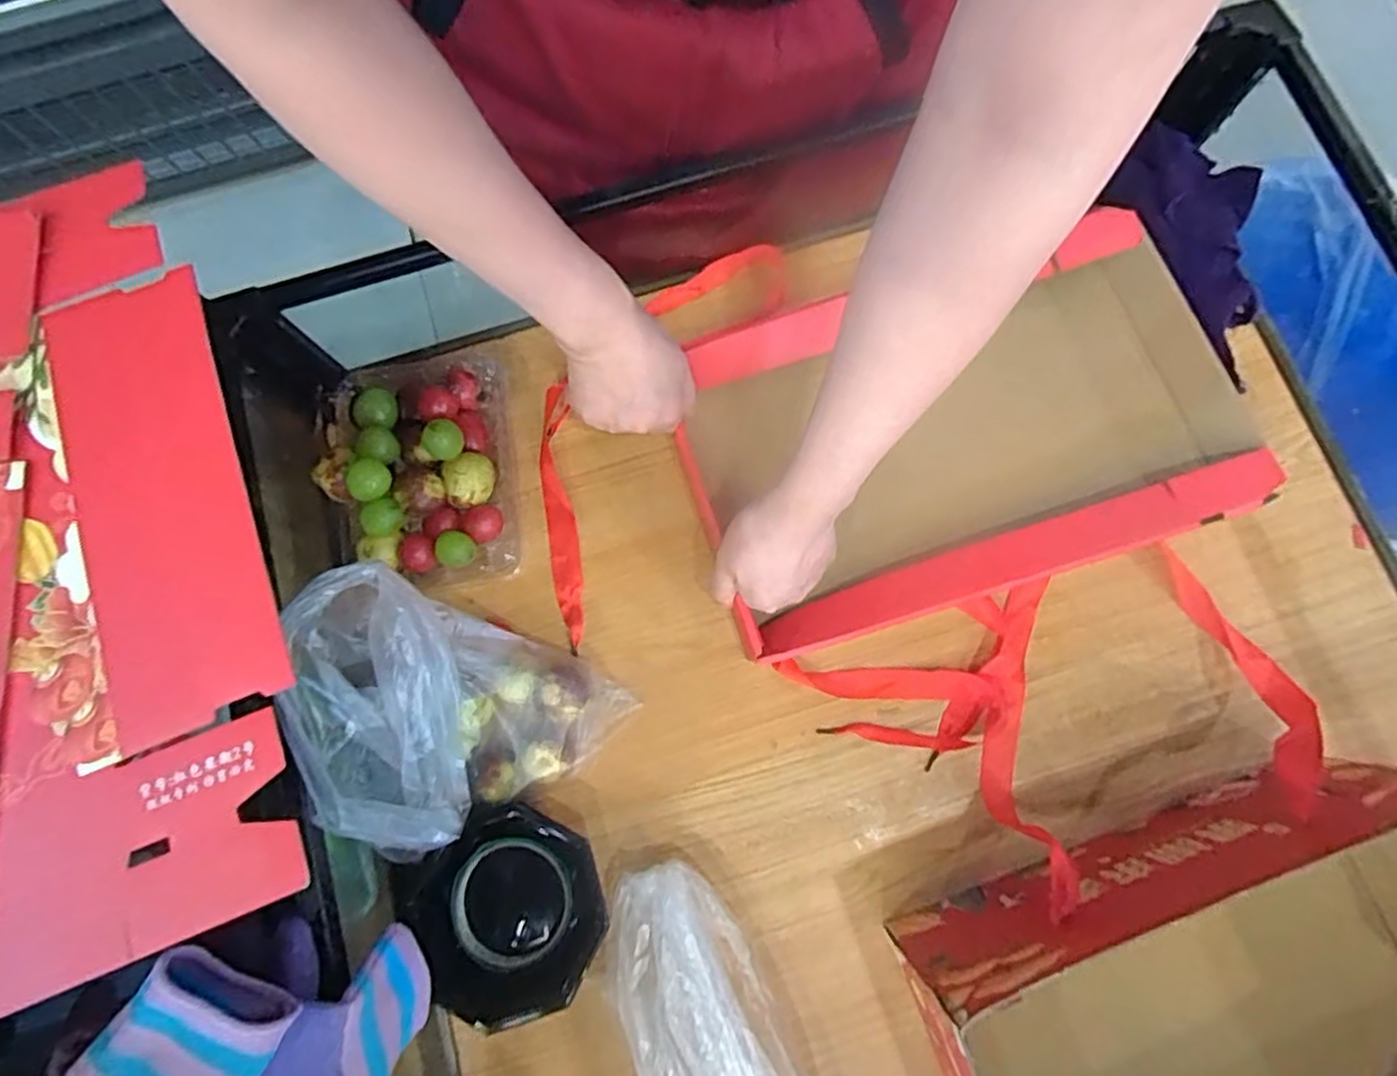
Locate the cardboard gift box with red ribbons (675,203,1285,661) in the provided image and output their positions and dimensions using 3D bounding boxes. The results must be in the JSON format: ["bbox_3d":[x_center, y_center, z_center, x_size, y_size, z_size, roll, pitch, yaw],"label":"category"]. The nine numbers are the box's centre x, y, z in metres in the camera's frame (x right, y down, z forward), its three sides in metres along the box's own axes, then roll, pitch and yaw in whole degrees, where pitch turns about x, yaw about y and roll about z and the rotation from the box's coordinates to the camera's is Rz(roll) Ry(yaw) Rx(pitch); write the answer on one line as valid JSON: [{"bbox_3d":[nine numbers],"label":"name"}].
[{"bbox_3d":[0.203,-0.090,0.542,0.419,0.052,0.260,-18,79,-4],"label":"cardboard gift box with red ribbons"}]

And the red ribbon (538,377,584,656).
[{"bbox_3d":[-0.114,-0.021,0.556,0.029,0.005,0.219,-6,78,-1],"label":"red ribbon"}]

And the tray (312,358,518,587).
[{"bbox_3d":[-0.230,-0.058,0.534,0.152,0.066,0.191,-8,78,-2],"label":"tray"}]

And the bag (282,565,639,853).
[{"bbox_3d":[-0.164,0.103,0.460,0.164,0.140,0.172,-35,80,-7],"label":"bag"}]

